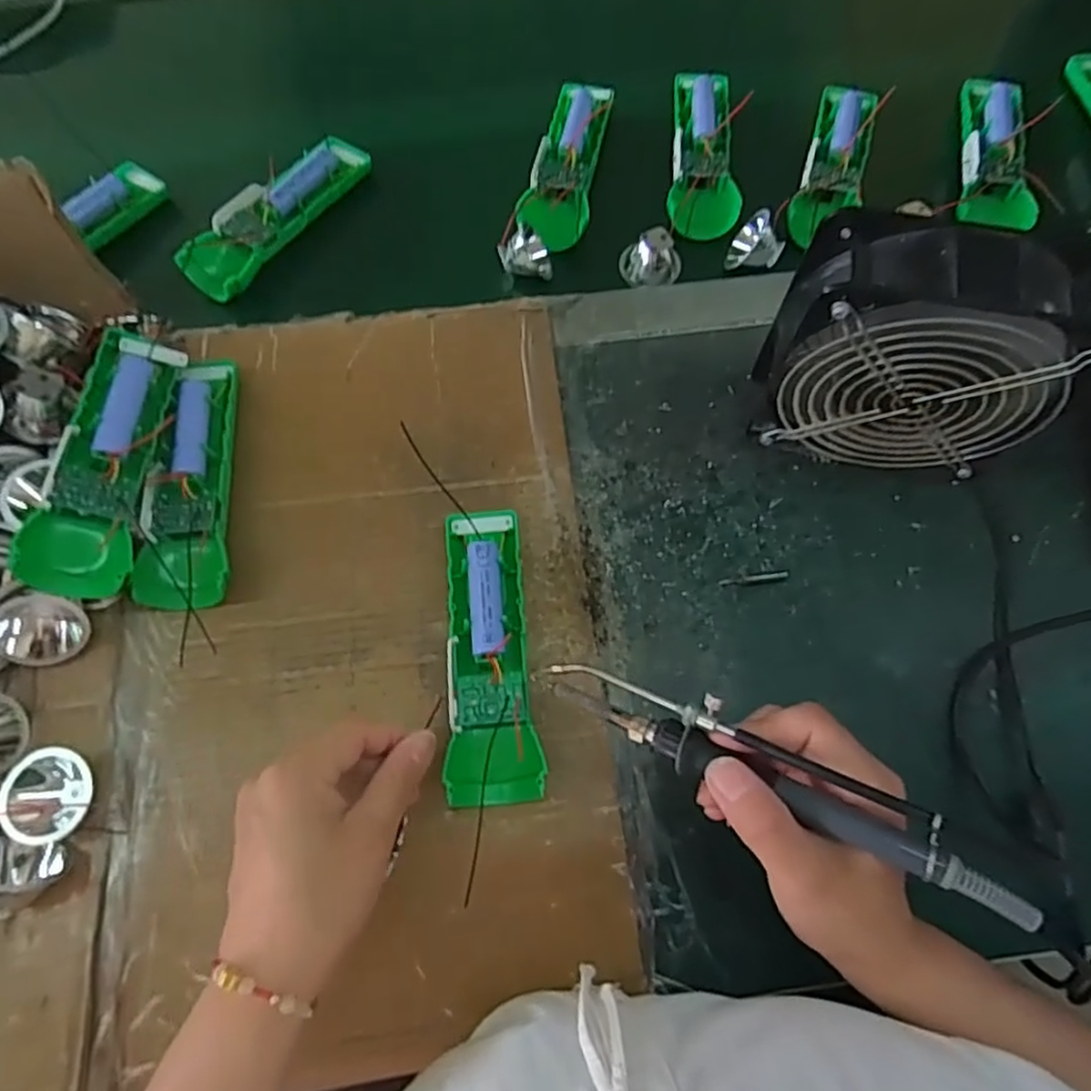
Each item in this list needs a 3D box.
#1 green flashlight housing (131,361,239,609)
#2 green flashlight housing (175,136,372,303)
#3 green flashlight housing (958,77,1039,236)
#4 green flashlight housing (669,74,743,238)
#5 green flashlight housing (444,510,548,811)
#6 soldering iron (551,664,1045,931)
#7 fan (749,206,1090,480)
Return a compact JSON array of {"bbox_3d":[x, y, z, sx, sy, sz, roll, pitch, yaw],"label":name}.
[{"bbox_3d":[-0.211,-0.038,0.420,0.046,0.034,0.158,-5,69,-2],"label":"green flashlight housing"},{"bbox_3d":[-0.193,-0.240,0.496,0.050,0.027,0.154,33,73,12],"label":"green flashlight housing"},{"bbox_3d":[0.310,-0.268,0.483,0.041,0.037,0.132,11,70,4],"label":"green flashlight housing"},{"bbox_3d":[0.115,-0.281,0.498,0.046,0.025,0.135,5,69,2],"label":"green flashlight housing"},{"bbox_3d":[-0.032,0.057,0.382,0.047,0.031,0.158,-6,69,-2],"label":"green flashlight housing"},{"bbox_3d":[0.089,0.091,0.283,0.198,0.021,0.028,23,70,25],"label":"soldering iron"},{"bbox_3d":[0.195,-0.097,0.383,0.148,0.158,0.059,14,70,5],"label":"fan"}]

